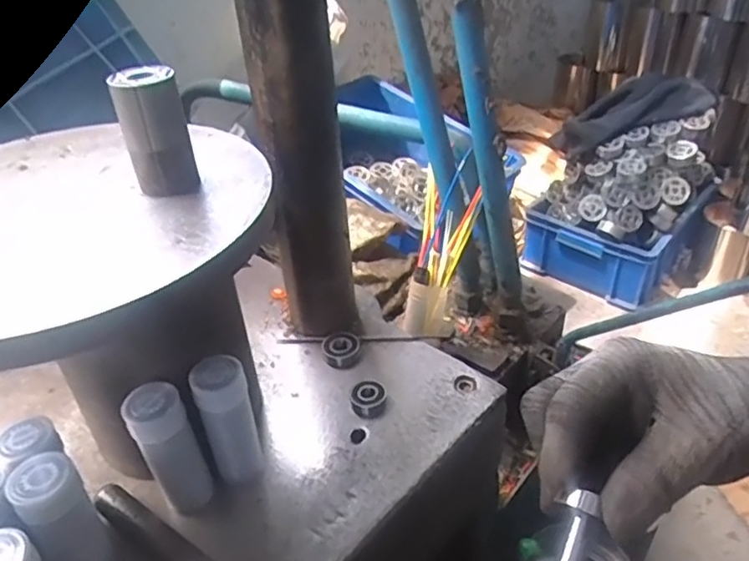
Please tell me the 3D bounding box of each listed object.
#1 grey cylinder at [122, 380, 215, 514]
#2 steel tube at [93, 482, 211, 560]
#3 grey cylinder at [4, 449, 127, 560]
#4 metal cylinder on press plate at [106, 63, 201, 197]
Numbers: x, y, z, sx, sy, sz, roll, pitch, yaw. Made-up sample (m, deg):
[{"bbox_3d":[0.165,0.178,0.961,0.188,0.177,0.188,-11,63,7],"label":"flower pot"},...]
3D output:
[{"bbox_3d":[-0.135,0.115,0.409,0.033,0.097,0.035,-25,40,-26],"label":"grey cylinder"},{"bbox_3d":[-0.134,0.177,0.401,0.144,0.023,0.020,21,43,31],"label":"steel tube"},{"bbox_3d":[-0.183,0.150,0.371,0.035,0.104,0.040,-27,41,-28],"label":"grey cylinder"},{"bbox_3d":[-0.134,-0.091,0.376,0.037,0.072,0.031,-15,37,-14],"label":"metal cylinder on press plate"}]

